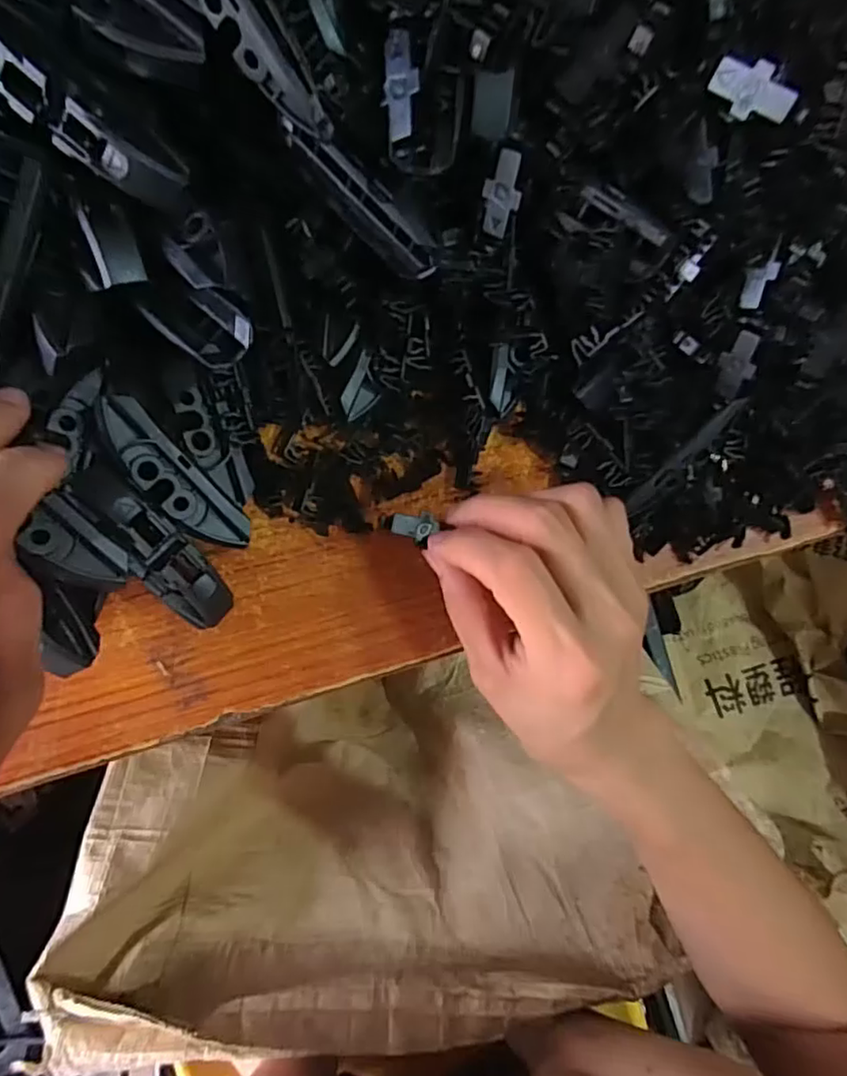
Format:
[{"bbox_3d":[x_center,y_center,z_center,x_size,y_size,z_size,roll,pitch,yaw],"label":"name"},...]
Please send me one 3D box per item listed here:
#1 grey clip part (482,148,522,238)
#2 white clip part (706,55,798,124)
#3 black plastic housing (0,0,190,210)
[{"bbox_3d":[0.026,-0.114,0.204,0.011,0.026,0.007,5,45,-7],"label":"grey clip part"},{"bbox_3d":[0.100,-0.136,0.187,0.004,0.014,0.026,-26,62,-37],"label":"white clip part"},{"bbox_3d":[-0.106,-0.130,0.184,0.070,0.009,0.023,38,85,-18],"label":"black plastic housing"}]

